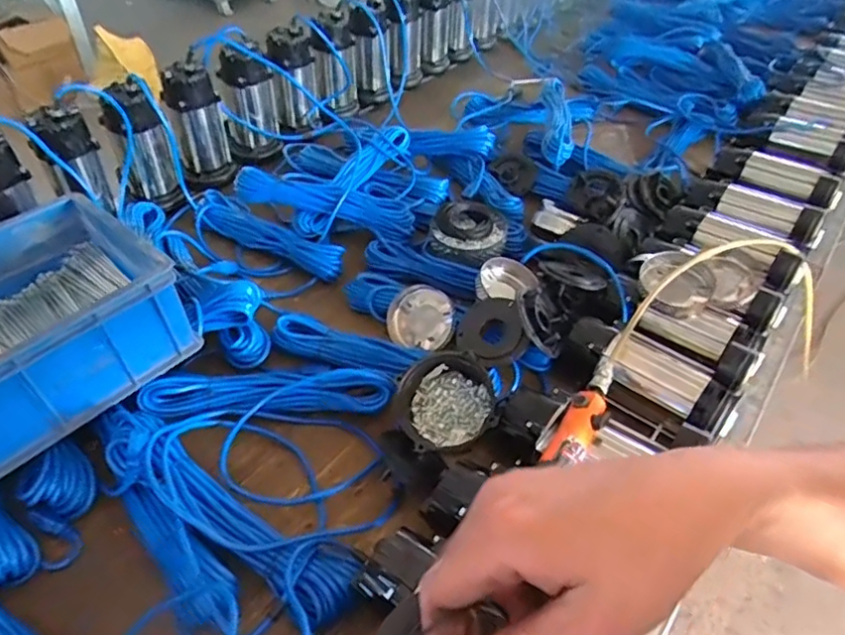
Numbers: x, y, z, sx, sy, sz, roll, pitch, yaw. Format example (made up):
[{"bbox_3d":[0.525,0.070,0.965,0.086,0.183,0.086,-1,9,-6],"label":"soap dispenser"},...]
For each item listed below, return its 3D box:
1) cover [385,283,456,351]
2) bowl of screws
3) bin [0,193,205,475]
[{"bbox_3d":[-0.003,0.001,0.937,0.110,0.101,0.020,5,11,19],"label":"cover"},{"bbox_3d":[0.033,0.109,0.782,0.134,0.075,0.117,-3,43,-4],"label":"bowl of screws"},{"bbox_3d":[-0.550,0.032,0.766,0.315,0.170,0.391,30,50,27],"label":"bin"}]

